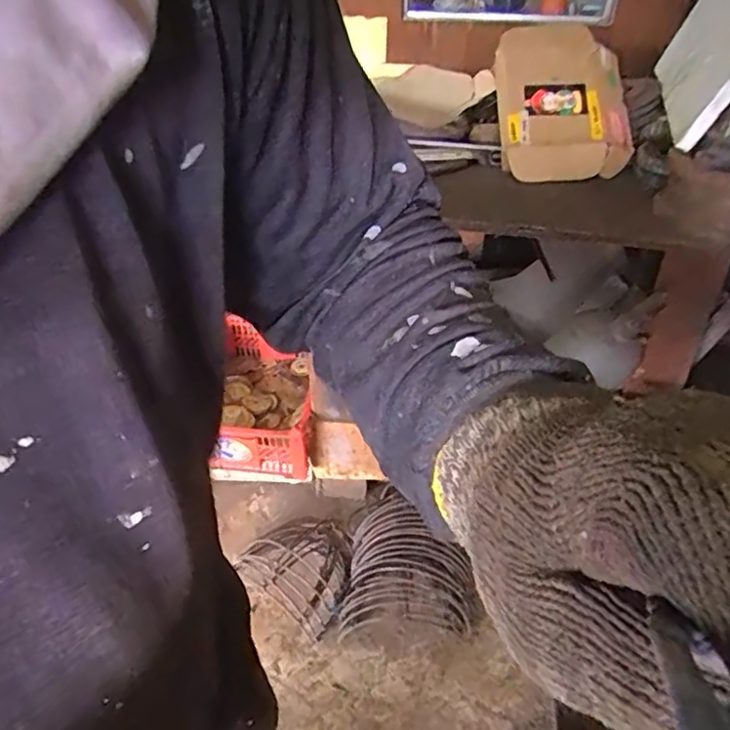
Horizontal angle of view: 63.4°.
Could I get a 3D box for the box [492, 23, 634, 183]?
[{"bbox_3d":[0.404,-0.560,1.209,0.258,0.373,0.074,-3,-4,11],"label":"box"}]

